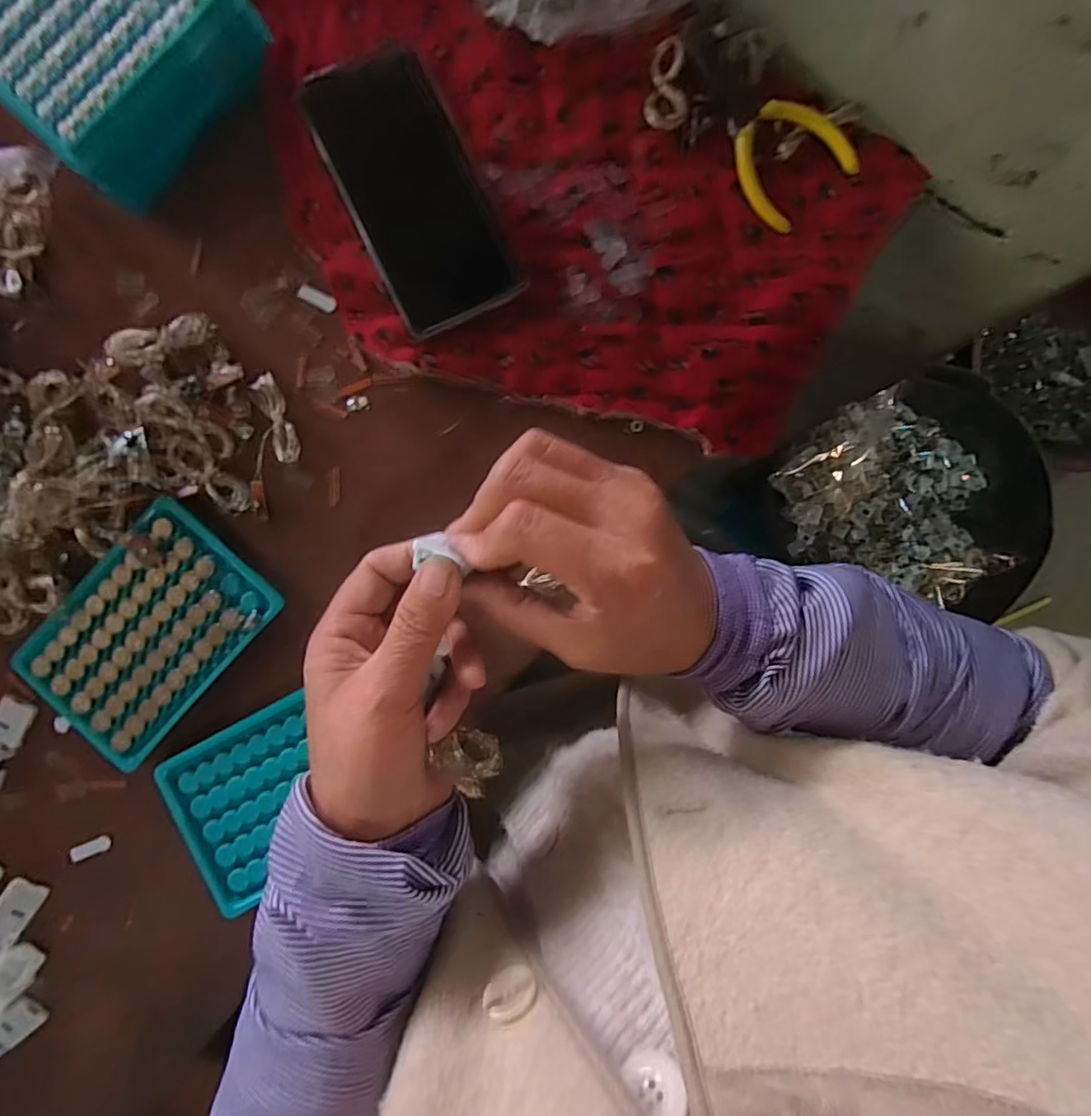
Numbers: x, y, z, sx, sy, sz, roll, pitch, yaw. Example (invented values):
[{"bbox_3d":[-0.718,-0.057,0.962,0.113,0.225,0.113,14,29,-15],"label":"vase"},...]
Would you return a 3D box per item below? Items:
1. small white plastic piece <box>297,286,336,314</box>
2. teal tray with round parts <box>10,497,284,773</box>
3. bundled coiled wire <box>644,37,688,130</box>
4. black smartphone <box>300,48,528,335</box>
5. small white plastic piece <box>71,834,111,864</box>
[{"bbox_3d":[-0.139,-0.157,0.338,0.026,0.004,0.009,25,90,0],"label":"small white plastic piece"},{"bbox_3d":[-0.230,0.046,0.321,0.092,0.010,0.135,42,90,0],"label":"teal tray with round parts"},{"bbox_3d":[0.073,-0.277,0.325,0.024,0.011,0.045,9,90,0],"label":"bundled coiled wire"},{"bbox_3d":[-0.077,-0.215,0.326,0.074,0.008,0.160,-25,90,0],"label":"black smartphone"},{"bbox_3d":[-0.267,0.171,0.328,0.021,0.004,0.009,-20,90,0],"label":"small white plastic piece"}]

